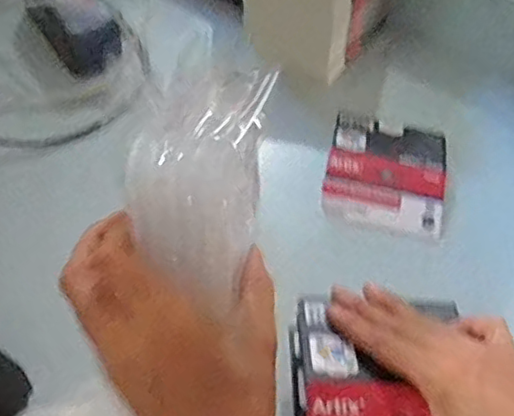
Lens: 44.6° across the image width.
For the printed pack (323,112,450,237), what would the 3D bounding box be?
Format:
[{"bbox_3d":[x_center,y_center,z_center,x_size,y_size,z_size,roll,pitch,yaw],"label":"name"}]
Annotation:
[{"bbox_3d":[0.112,-0.033,0.539,0.098,0.013,0.118,13,55,4],"label":"printed pack"}]

